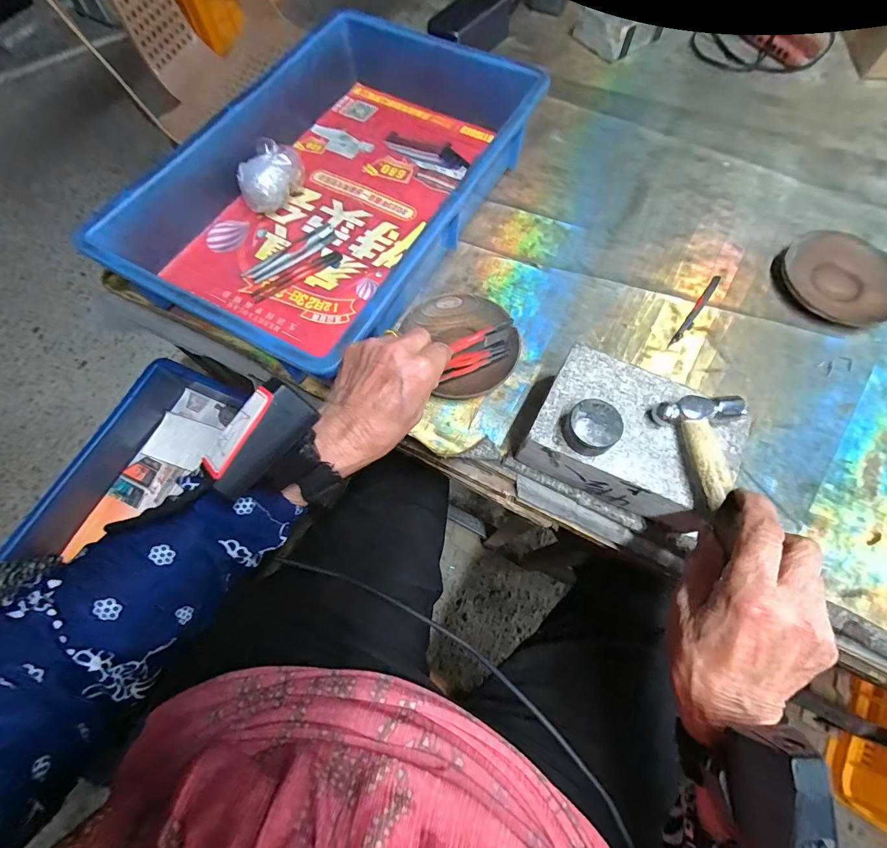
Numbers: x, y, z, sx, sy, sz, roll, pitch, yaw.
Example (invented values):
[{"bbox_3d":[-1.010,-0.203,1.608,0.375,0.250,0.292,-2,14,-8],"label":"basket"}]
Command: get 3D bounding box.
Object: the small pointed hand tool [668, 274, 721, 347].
[{"bbox_3d":[0.258,-0.115,0.416,0.009,0.004,0.107,36,73,13],"label":"small pointed hand tool"}]

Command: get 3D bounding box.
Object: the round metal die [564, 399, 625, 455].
[{"bbox_3d":[0.108,0.004,0.299,0.036,0.021,0.037,0,71,-1],"label":"round metal die"}]

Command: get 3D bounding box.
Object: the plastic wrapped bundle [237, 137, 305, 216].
[{"bbox_3d":[-0.192,-0.271,0.452,0.056,0.053,0.064,4,69,2],"label":"plastic wrapped bundle"}]

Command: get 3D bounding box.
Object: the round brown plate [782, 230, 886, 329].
[{"bbox_3d":[0.414,-0.154,0.424,0.110,0.016,0.106,0,69,0],"label":"round brown plate"}]

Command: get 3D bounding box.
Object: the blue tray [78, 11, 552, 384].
[{"bbox_3d":[-0.107,-0.266,0.440,0.289,0.074,0.435,28,71,10],"label":"blue tray"}]

